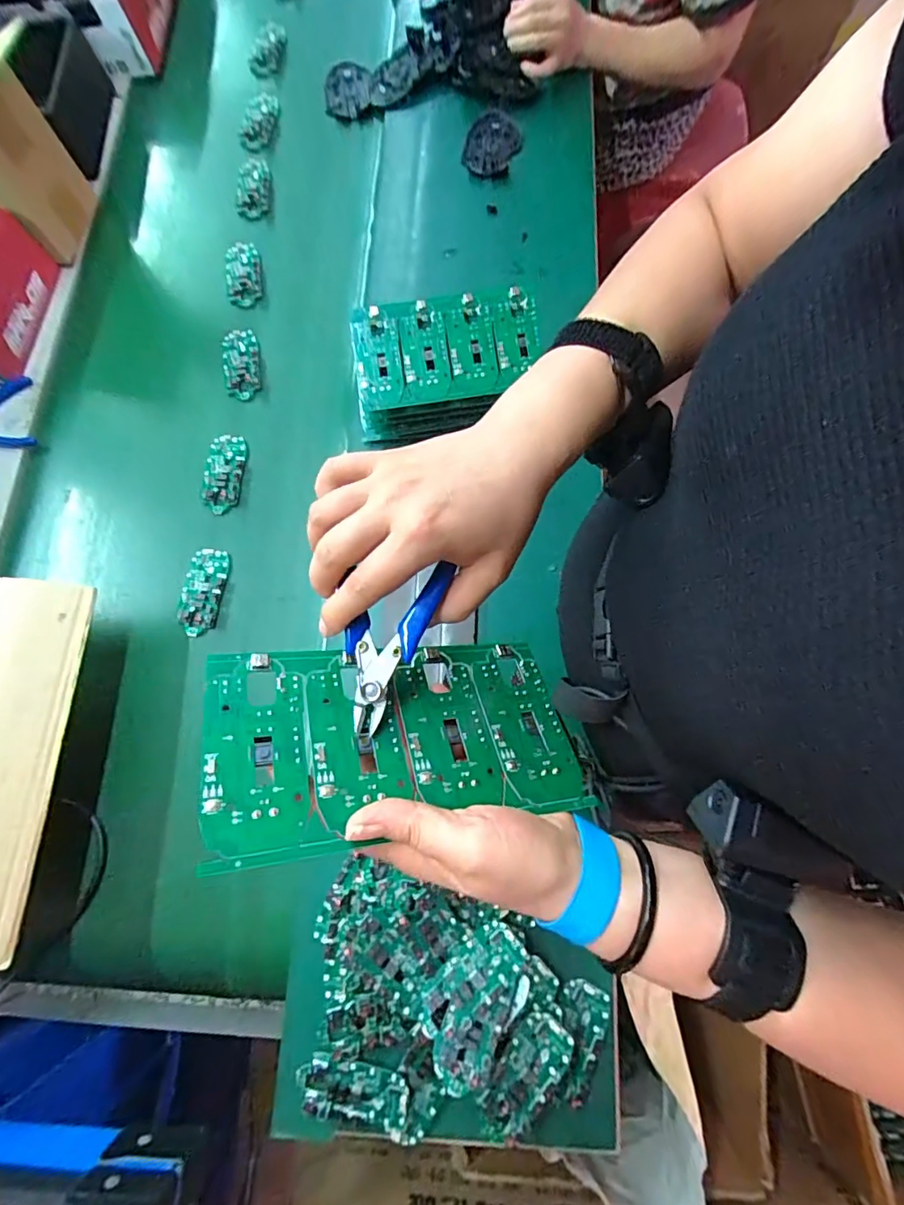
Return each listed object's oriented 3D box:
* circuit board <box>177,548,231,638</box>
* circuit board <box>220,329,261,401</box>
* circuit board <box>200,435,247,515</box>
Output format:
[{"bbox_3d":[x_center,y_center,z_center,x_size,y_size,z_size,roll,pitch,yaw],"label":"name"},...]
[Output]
[{"bbox_3d":[-0.286,-0.012,0.599,0.045,0.011,0.101,8,76,3],"label":"circuit board"},{"bbox_3d":[-0.276,-0.313,0.680,0.048,0.017,0.098,-16,75,5],"label":"circuit board"},{"bbox_3d":[-0.278,-0.158,0.637,0.045,0.014,0.100,3,75,-2],"label":"circuit board"}]

